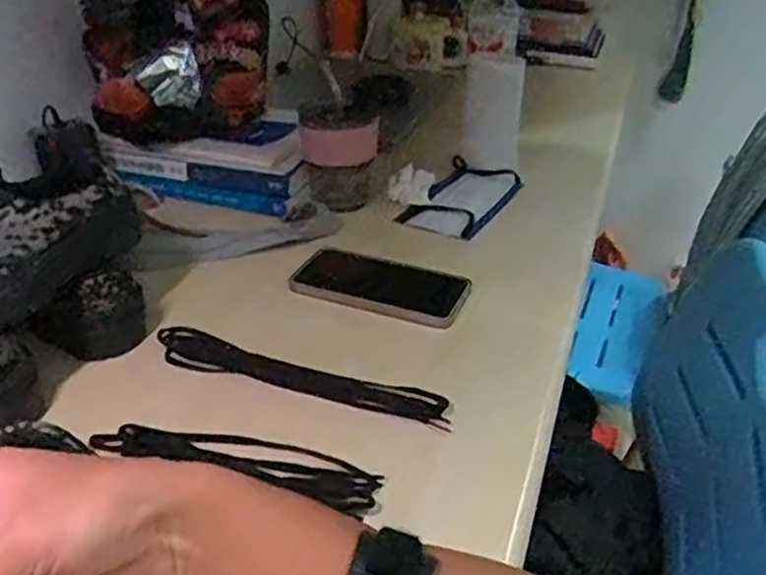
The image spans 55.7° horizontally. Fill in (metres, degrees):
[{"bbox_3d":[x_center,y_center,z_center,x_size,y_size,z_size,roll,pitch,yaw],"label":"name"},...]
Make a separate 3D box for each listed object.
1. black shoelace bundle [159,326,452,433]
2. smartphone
[{"bbox_3d":[-0.065,0.067,0.553,0.238,0.015,0.032,12,33,17],"label":"black shoelace bundle"},{"bbox_3d":[-0.004,-0.004,0.668,0.162,0.016,0.073,15,34,21],"label":"smartphone"}]

